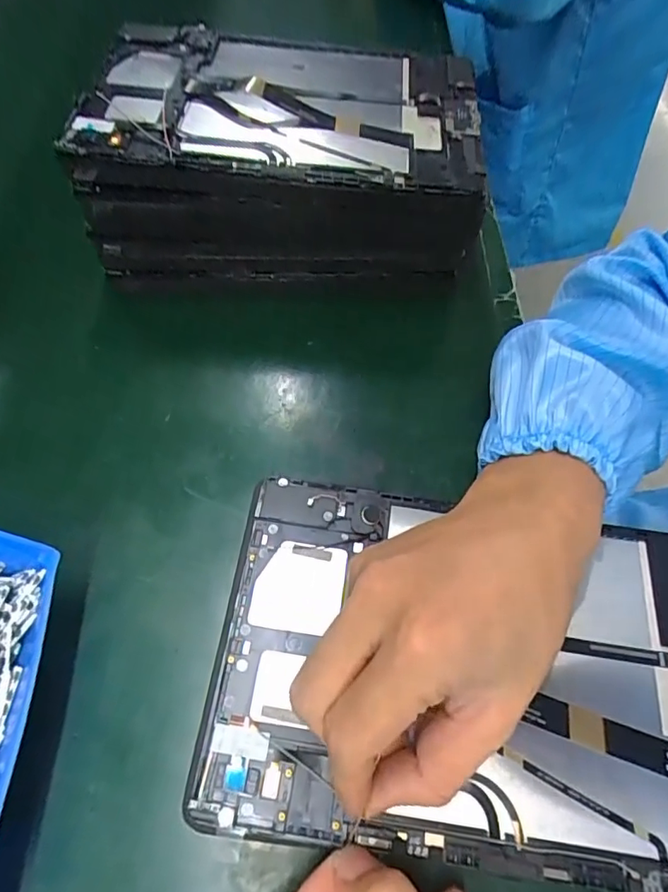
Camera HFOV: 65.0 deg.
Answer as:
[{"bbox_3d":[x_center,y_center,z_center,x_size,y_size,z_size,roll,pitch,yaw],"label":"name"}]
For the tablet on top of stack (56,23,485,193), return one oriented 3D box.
[{"bbox_3d":[-0.030,-0.214,0.331,0.237,0.021,0.150,5,61,-1],"label":"tablet on top of stack"}]

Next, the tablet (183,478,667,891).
[{"bbox_3d":[0.070,0.098,0.235,0.240,0.011,0.149,9,61,1],"label":"tablet"}]

